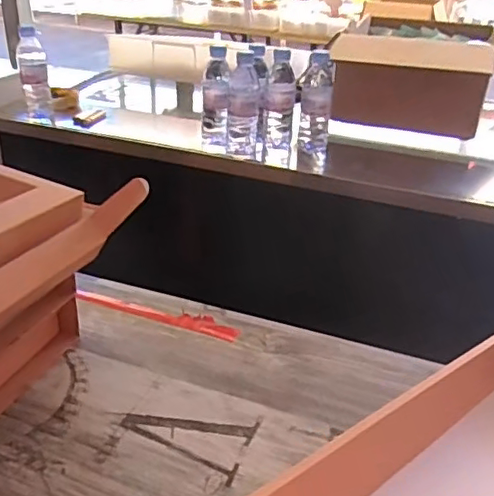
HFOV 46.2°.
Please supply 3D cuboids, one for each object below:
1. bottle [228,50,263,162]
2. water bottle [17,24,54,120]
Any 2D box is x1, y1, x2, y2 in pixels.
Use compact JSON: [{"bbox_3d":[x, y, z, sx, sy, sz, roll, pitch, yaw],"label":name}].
[{"bbox_3d":[-0.003,-0.263,1.089,0.064,0.186,0.059,3,29,2],"label":"bottle"},{"bbox_3d":[-0.451,-0.372,1.230,0.057,0.180,0.060,-9,31,-19],"label":"water bottle"}]

